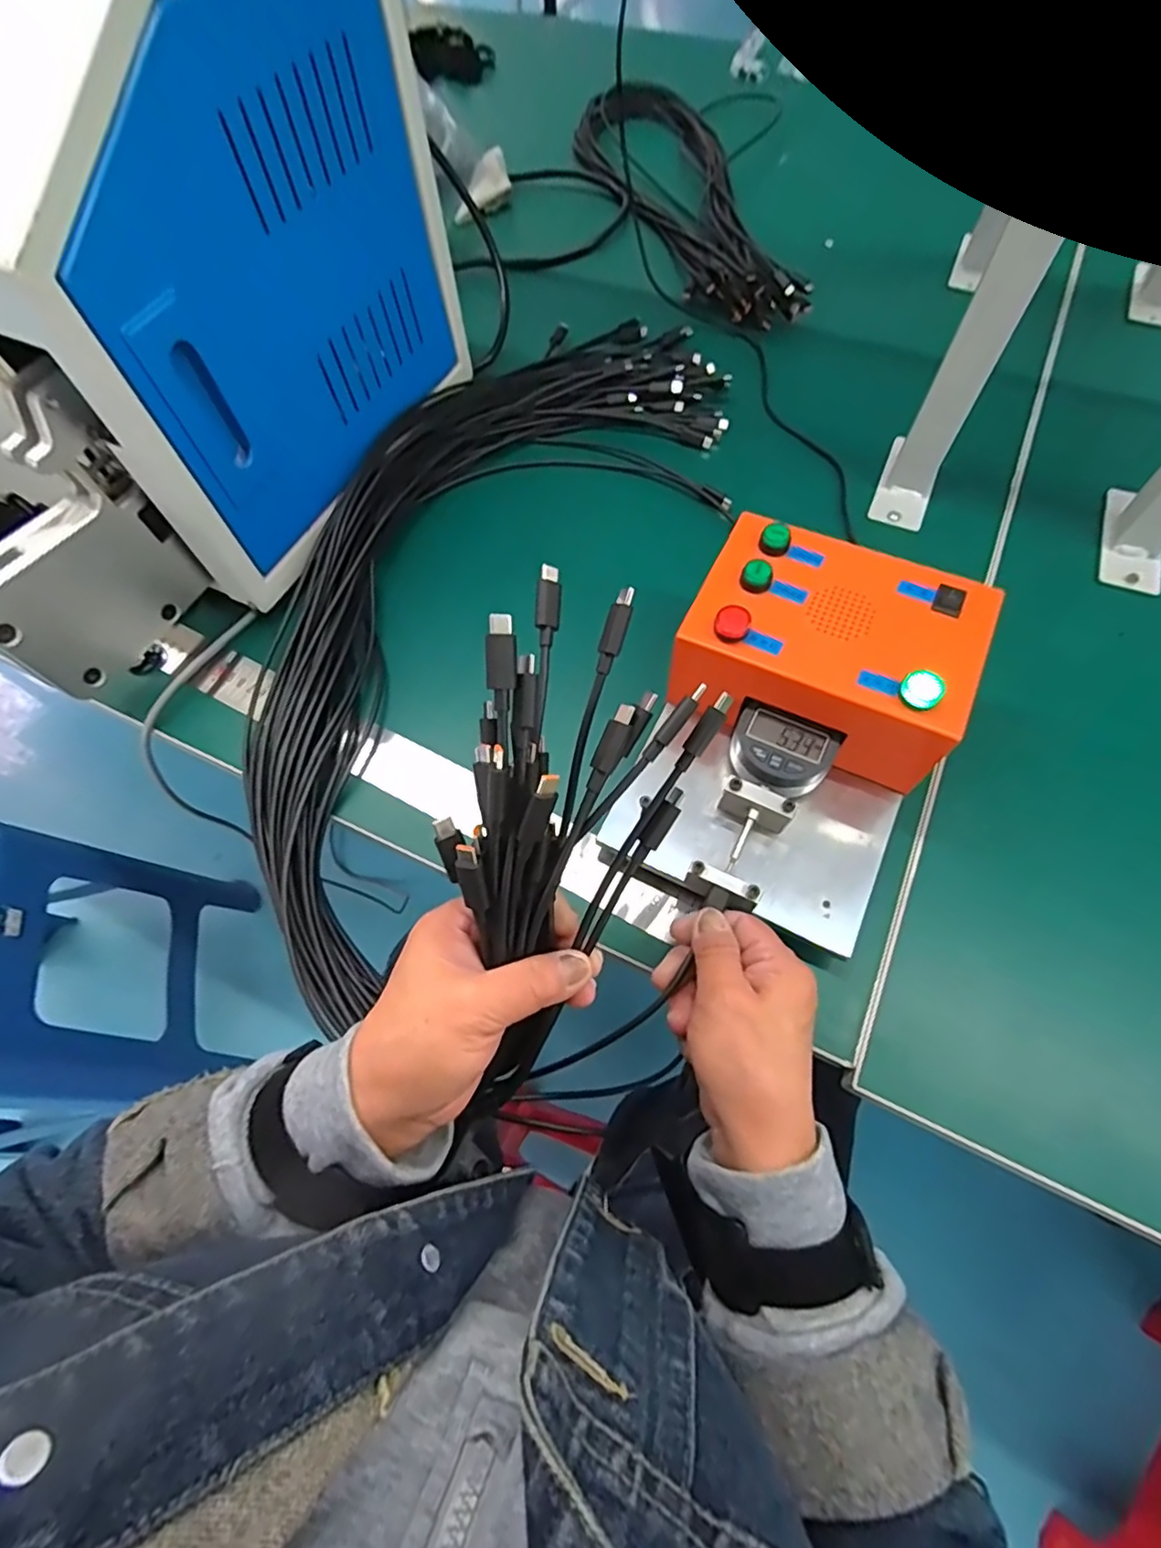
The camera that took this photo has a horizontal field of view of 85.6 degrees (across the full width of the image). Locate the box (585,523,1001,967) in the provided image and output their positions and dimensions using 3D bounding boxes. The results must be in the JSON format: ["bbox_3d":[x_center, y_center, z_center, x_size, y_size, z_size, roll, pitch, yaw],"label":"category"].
[{"bbox_3d":[0.120,-0.023,0.361,0.153,0.098,0.210,22,68,13],"label":"box"}]

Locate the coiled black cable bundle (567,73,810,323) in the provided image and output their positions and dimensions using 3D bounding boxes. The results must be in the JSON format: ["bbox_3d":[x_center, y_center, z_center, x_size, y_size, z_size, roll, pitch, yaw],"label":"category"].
[{"bbox_3d":[0.109,-0.646,0.693,0.144,0.034,0.495,-13,65,-3],"label":"coiled black cable bundle"}]

